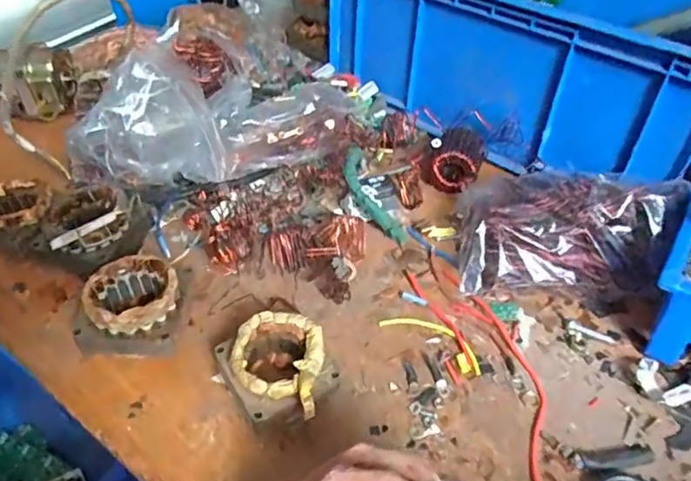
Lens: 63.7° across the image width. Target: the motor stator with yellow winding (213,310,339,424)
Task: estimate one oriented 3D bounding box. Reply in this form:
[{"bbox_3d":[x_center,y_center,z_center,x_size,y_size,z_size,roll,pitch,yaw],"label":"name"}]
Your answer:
[{"bbox_3d":[-0.048,0.102,0.416,0.071,0.055,0.088,-24,49,-27],"label":"motor stator with yellow winding"}]

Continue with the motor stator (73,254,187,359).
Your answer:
[{"bbox_3d":[-0.177,0.060,0.460,0.086,0.062,0.080,2,42,-2],"label":"motor stator"}]

